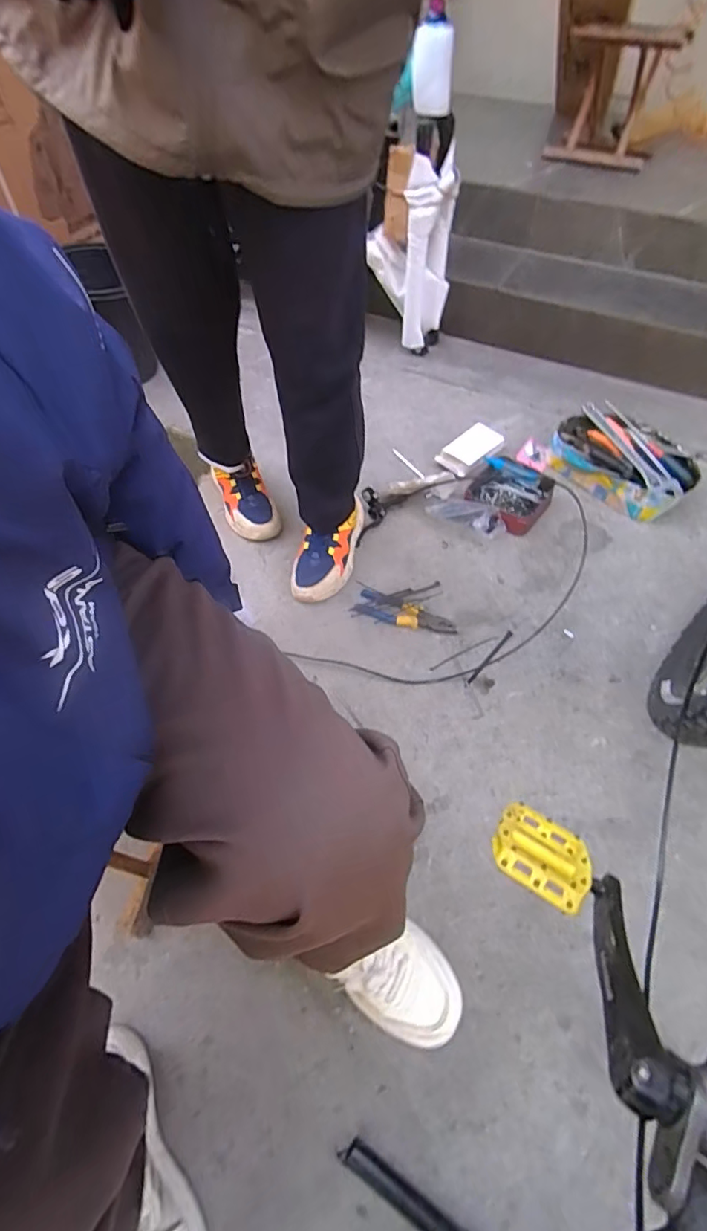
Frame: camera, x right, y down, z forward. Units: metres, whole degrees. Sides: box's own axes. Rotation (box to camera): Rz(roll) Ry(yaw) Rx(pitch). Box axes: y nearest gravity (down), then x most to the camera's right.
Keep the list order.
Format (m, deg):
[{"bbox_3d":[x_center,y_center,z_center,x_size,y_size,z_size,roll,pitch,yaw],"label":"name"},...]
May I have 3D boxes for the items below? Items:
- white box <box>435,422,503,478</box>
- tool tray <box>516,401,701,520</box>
[{"bbox_3d":[0.273,-0.386,1.236,0.154,0.035,0.098,-37,64,-23],"label":"white box"},{"bbox_3d":[0.590,-0.361,1.201,0.348,0.090,0.234,39,63,22],"label":"tool tray"}]

